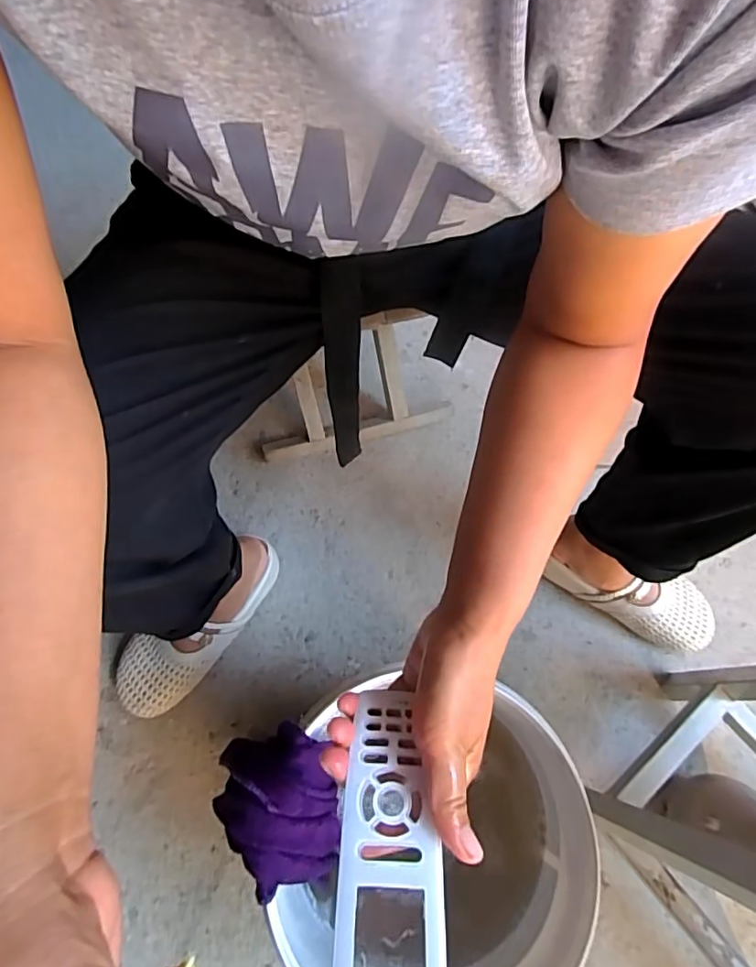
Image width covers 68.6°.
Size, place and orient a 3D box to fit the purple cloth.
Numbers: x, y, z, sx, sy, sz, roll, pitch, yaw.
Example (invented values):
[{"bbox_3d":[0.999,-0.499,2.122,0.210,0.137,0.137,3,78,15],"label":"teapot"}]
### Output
[{"bbox_3d":[-0.076,0.258,0.445,0.091,0.083,0.118,-18,70,-8],"label":"purple cloth"}]

